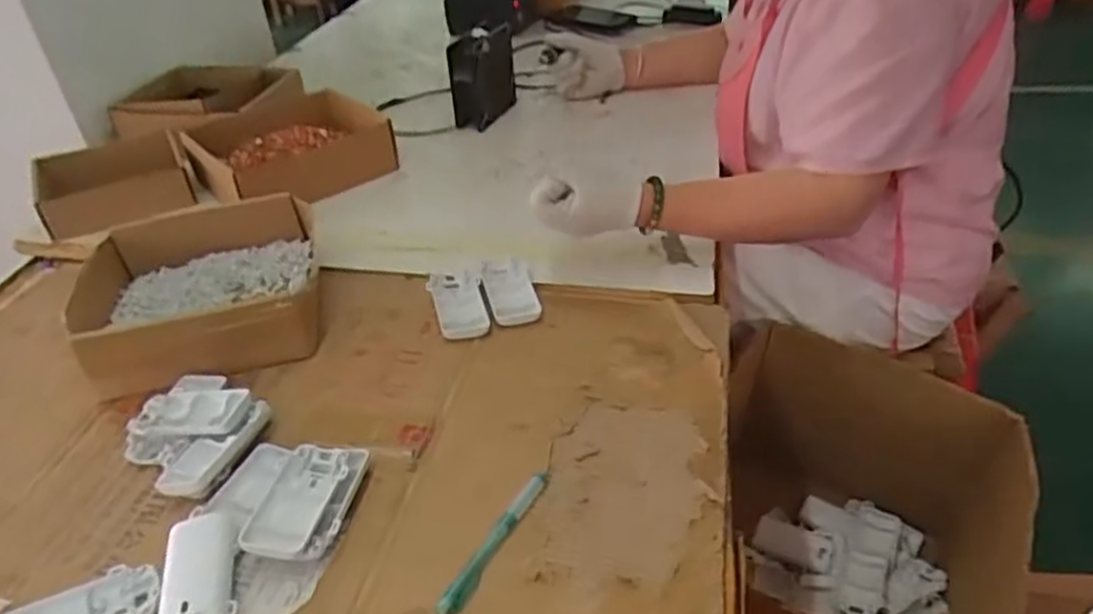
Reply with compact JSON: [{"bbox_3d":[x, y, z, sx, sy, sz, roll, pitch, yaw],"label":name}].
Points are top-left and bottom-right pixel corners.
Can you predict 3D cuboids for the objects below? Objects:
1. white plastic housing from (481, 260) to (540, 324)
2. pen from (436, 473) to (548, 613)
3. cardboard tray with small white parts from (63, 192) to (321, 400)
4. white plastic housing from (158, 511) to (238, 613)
[{"bbox_3d":[-0.037,-0.018,0.758,0.046,0.017,0.101,-11,39,-10],"label":"white plastic housing"},{"bbox_3d":[-0.035,0.163,0.528,0.014,0.011,0.125,19,43,25],"label":"pen"},{"bbox_3d":[-0.333,-0.014,0.737,0.212,0.064,0.201,-12,39,-11],"label":"cardboard tray with small white parts"},{"bbox_3d":[-0.231,0.182,0.504,0.044,0.018,0.100,-11,39,-10],"label":"white plastic housing"}]

